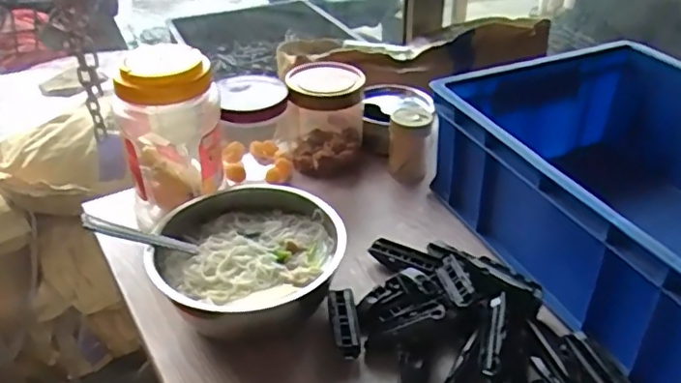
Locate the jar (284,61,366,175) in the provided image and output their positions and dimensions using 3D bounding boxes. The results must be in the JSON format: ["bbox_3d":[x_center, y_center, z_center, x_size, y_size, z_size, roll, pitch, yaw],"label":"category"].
[{"bbox_3d":[-0.017,-0.087,0.683,0.084,0.100,0.097,-1,35,0],"label":"jar"}]

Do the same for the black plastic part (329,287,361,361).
[{"bbox_3d":[0.004,0.108,0.486,0.021,0.018,0.069,-4,35,-5],"label":"black plastic part"}]

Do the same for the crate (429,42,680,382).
[{"bbox_3d":[0.283,0.001,0.538,0.279,0.130,0.339,-13,37,-17],"label":"crate"}]

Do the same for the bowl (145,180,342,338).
[{"bbox_3d":[-0.075,0.064,0.507,0.150,0.071,0.155,-1,35,0],"label":"bowl"}]

